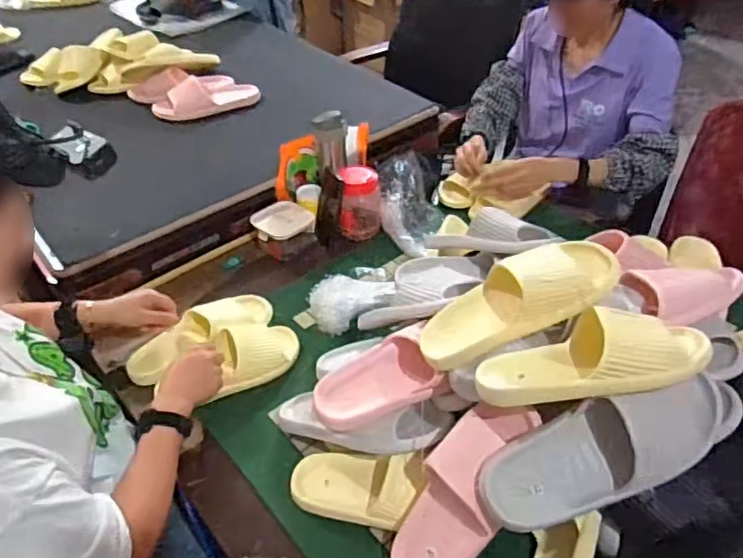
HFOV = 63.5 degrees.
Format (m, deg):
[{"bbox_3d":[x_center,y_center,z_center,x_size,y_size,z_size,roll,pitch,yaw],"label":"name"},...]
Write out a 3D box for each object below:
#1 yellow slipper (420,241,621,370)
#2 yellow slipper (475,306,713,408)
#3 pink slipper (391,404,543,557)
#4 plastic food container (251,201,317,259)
[{"bbox_3d":[0.162,0.023,0.711,0.243,0.069,0.091,-30,37,22],"label":"yellow slipper"},{"bbox_3d":[0.232,0.082,0.643,0.234,0.063,0.089,-15,40,15],"label":"yellow slipper"},{"bbox_3d":[0.103,0.254,0.698,0.104,0.262,0.068,29,9,30],"label":"pink slipper"},{"bbox_3d":[-0.178,-0.100,1.239,0.118,0.072,0.094,-23,46,-21],"label":"plastic food container"}]

